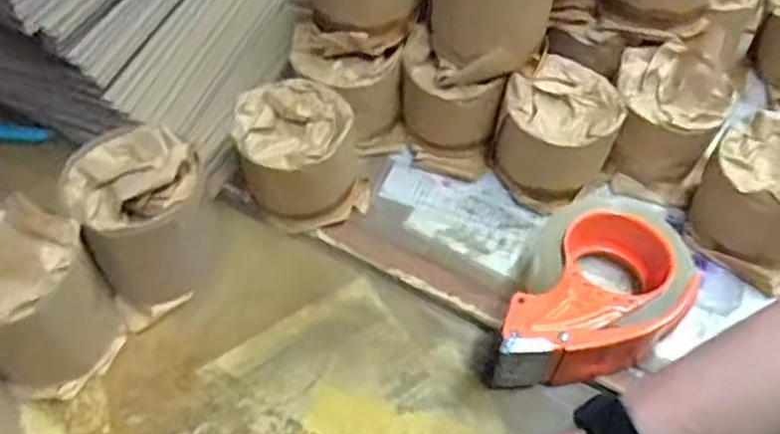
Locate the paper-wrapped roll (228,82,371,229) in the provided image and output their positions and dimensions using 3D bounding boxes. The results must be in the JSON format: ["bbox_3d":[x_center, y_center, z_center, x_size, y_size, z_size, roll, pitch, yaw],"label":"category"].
[{"bbox_3d":[-0.074,-0.047,0.588,0.095,0.084,0.100,0,54,0],"label":"paper-wrapped roll"}]

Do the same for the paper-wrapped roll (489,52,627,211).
[{"bbox_3d":[0.138,-0.070,0.601,0.093,0.092,0.096,22,57,14],"label":"paper-wrapped roll"}]

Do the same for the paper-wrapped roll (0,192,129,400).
[{"bbox_3d":[-0.252,0.054,0.498,0.106,0.109,0.095,36,62,22],"label":"paper-wrapped roll"}]

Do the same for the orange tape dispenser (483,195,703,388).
[{"bbox_3d":[0.151,0.061,0.524,0.107,0.065,0.153,22,57,14],"label":"orange tape dispenser"}]

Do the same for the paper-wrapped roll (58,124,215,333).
[{"bbox_3d":[-0.184,-0.002,0.540,0.094,0.107,0.107,-30,60,-20],"label":"paper-wrapped roll"}]

